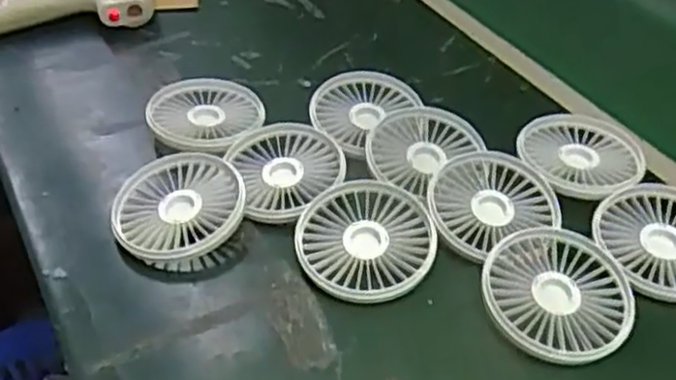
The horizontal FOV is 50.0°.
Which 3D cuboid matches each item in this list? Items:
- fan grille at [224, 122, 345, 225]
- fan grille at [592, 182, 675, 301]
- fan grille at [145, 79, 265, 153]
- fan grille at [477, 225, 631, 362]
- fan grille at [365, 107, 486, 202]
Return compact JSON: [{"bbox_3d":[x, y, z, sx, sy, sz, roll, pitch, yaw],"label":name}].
[{"bbox_3d":[-0.036,-0.013,0.515,0.078,0.024,0.086,-4,43,-5],"label":"fan grille"},{"bbox_3d":[0.212,0.031,0.462,0.088,0.015,0.086,0,43,0],"label":"fan grille"},{"bbox_3d":[-0.103,-0.060,0.562,0.087,0.011,0.089,16,45,16],"label":"fan grille"},{"bbox_3d":[0.132,0.059,0.431,0.090,0.013,0.084,0,43,0],"label":"fan grille"},{"bbox_3d":[0.065,-0.028,0.522,0.083,0.018,0.081,0,43,0],"label":"fan grille"}]

